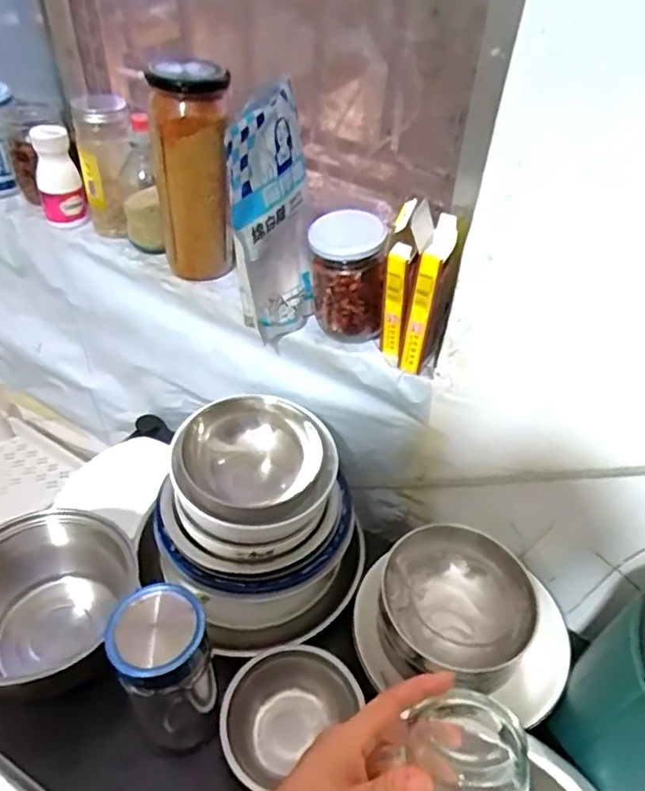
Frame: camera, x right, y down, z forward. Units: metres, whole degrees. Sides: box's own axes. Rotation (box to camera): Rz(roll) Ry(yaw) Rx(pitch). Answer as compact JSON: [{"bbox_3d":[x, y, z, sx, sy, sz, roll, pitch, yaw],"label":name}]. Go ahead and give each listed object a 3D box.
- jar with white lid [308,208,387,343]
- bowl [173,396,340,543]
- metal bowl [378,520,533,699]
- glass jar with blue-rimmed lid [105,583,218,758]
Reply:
[{"bbox_3d":[0.025,-0.115,0.583,0.071,0.115,0.071,2,43,-2],"label":"jar with white lid"},{"bbox_3d":[-0.070,0.070,0.598,0.145,0.062,0.147,2,43,-2],"label":"bowl"},{"bbox_3d":[0.118,0.201,0.556,0.130,0.083,0.142,-31,54,-32],"label":"metal bowl"},{"bbox_3d":[-0.130,0.236,0.504,0.068,0.169,0.072,2,43,-2],"label":"glass jar with blue-rimmed lid"}]

